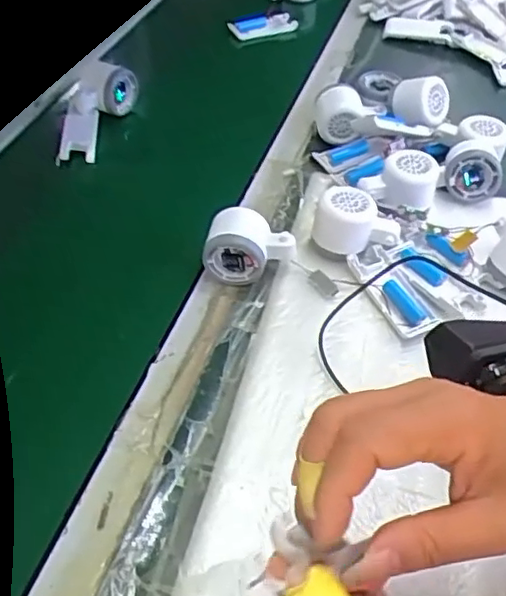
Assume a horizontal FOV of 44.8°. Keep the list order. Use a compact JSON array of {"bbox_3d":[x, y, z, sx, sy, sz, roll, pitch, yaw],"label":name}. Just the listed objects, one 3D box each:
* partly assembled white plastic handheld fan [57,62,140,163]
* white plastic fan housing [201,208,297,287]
[{"bbox_3d":[-0.194,-0.237,0.765,0.093,0.071,0.130,-4,48,-4],"label":"partly assembled white plastic handheld fan"},{"bbox_3d":[-0.002,-0.048,0.582,0.081,0.055,0.047,11,49,9],"label":"white plastic fan housing"}]

